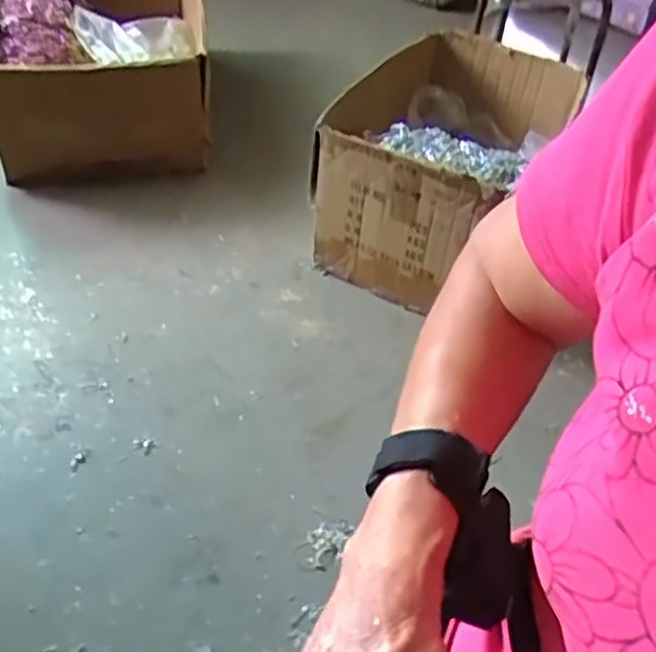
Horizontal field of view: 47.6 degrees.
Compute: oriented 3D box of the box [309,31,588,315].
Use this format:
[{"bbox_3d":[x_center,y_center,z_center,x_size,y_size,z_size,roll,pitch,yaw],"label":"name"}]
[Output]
[{"bbox_3d":[0.242,-0.340,1.535,0.350,0.313,0.555,23,47,17],"label":"box"}]

